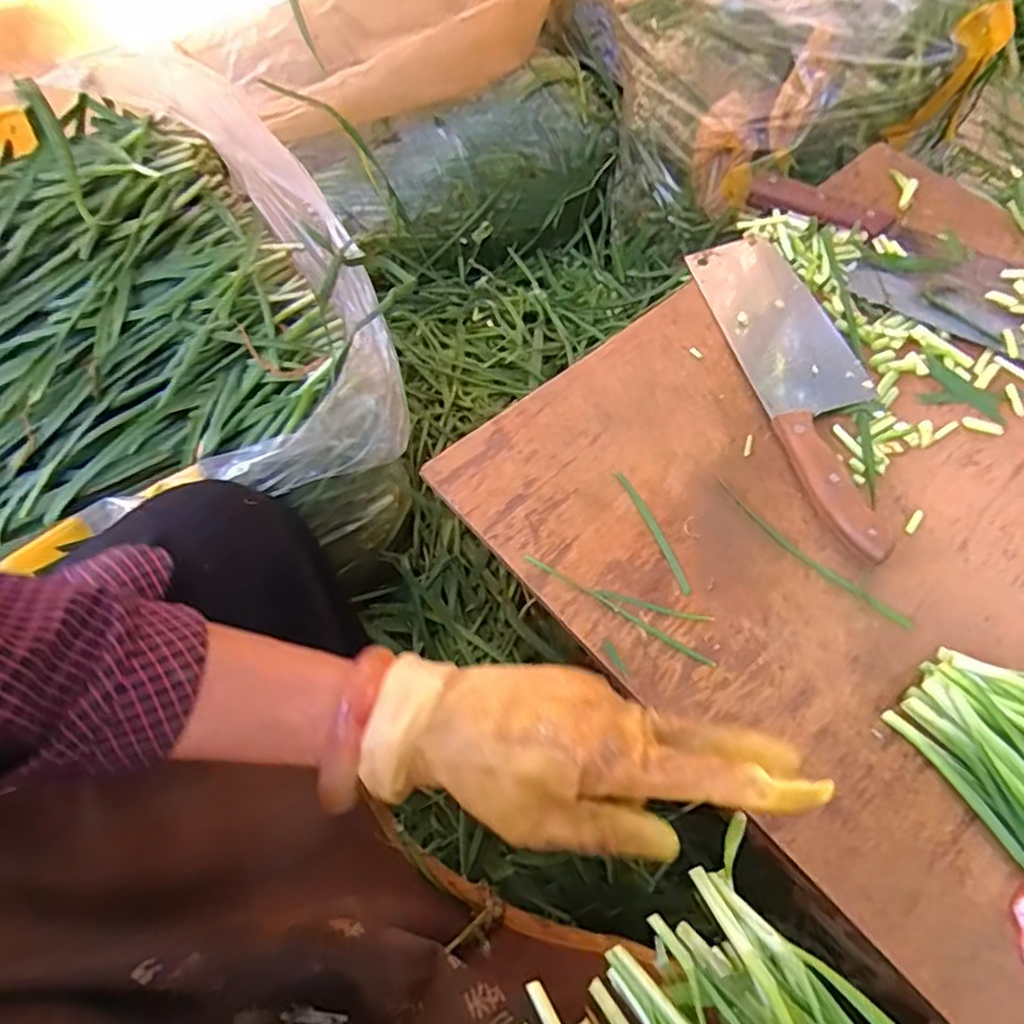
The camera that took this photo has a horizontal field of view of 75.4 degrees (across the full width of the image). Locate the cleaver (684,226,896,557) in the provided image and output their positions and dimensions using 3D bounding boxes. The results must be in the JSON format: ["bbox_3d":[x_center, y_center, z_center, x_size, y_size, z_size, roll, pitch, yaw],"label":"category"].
[{"bbox_3d":[0.209,-0.102,0.476,0.077,0.024,0.292,-9,62,-5],"label":"cleaver"}]

